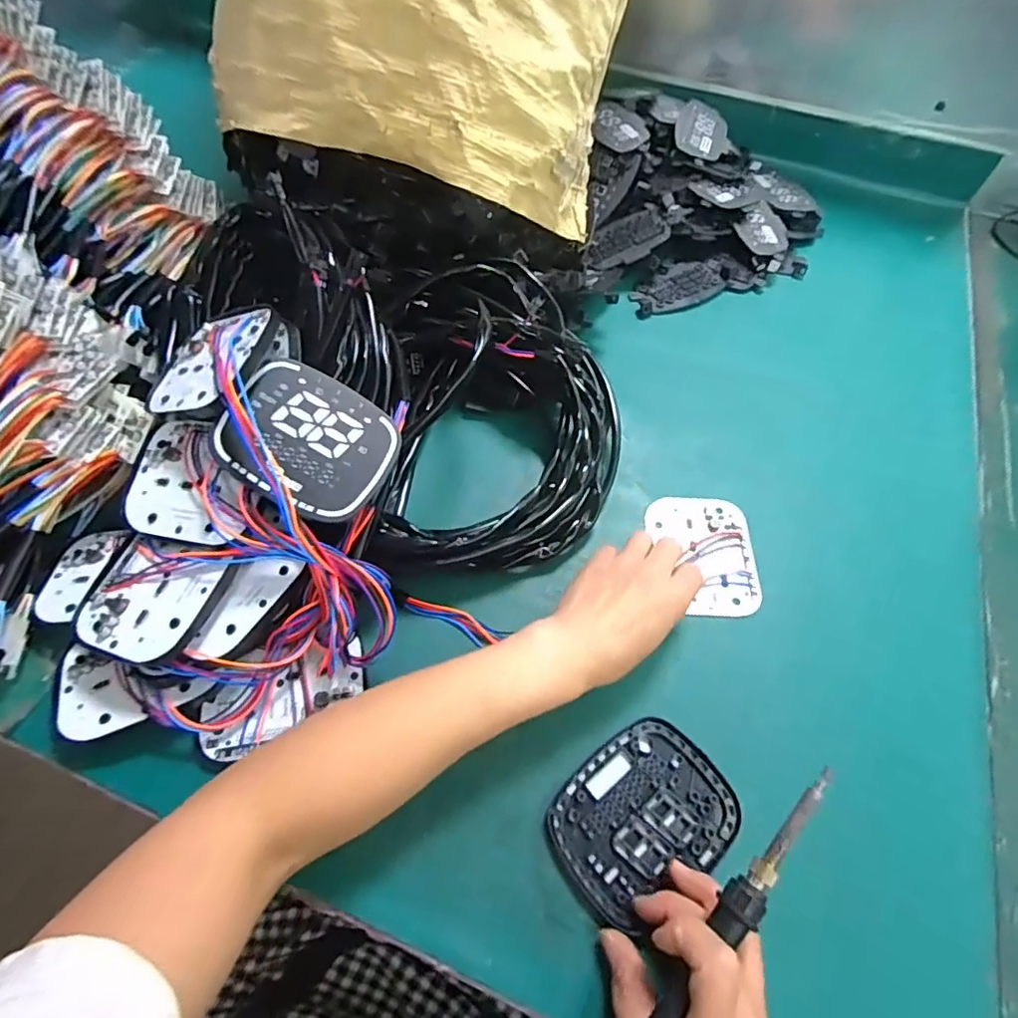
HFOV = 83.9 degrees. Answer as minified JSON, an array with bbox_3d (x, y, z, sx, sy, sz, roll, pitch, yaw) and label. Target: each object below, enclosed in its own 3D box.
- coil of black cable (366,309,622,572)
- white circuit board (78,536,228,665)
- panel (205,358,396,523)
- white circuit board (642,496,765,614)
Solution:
[{"bbox_3d":[-0.003,-0.066,0.470,0.191,0.073,0.260,7,58,2],"label":"coil of black cable"},{"bbox_3d":[-0.230,0.057,0.360,0.082,0.009,0.073,10,63,17],"label":"white circuit board"},{"bbox_3d":[-0.131,-0.045,0.375,0.104,0.013,0.088,30,72,-6],"label":"panel"},{"bbox_3d":[0.156,0.035,0.455,0.077,0.007,0.104,-2,58,-3],"label":"white circuit board"}]

